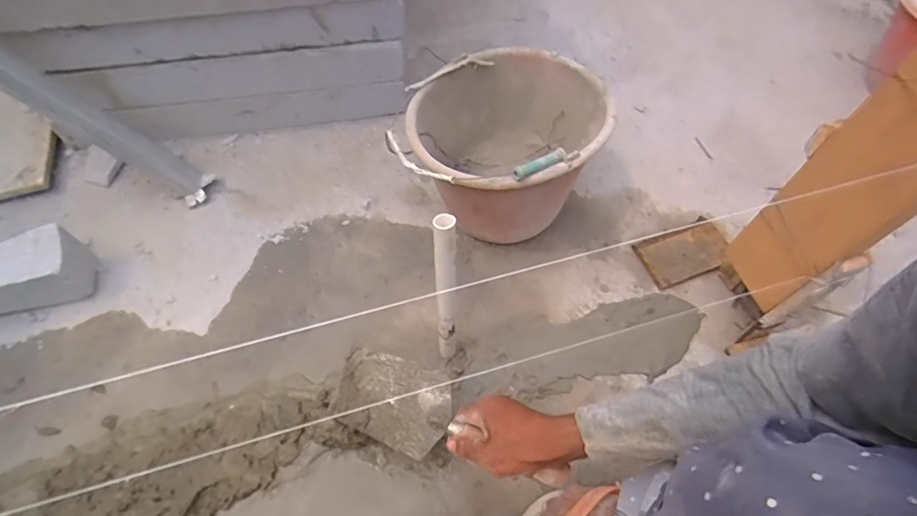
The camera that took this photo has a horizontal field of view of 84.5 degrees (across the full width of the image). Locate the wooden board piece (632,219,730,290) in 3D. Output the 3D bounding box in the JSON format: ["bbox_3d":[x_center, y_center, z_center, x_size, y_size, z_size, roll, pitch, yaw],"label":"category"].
[{"bbox_3d":[0.373,-0.010,0.818,0.158,0.016,0.081,-17,69,-14],"label":"wooden board piece"}]

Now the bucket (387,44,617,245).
[{"bbox_3d":[0.071,-0.150,0.783,0.276,0.222,0.253,1,59,-1],"label":"bucket"}]

